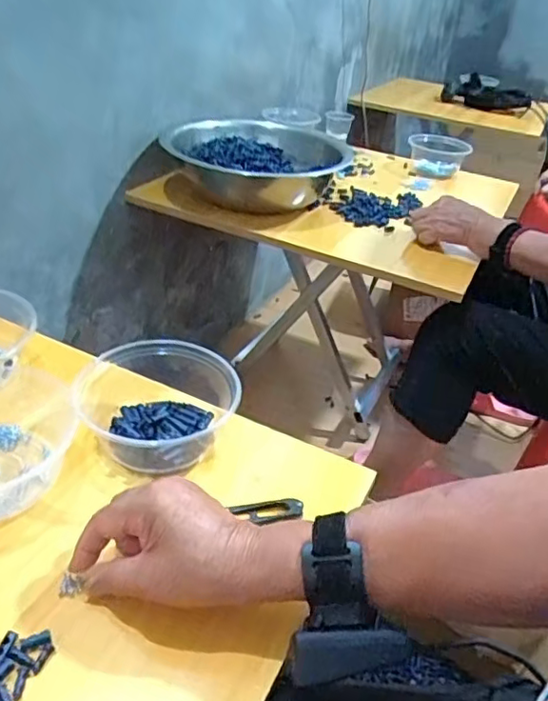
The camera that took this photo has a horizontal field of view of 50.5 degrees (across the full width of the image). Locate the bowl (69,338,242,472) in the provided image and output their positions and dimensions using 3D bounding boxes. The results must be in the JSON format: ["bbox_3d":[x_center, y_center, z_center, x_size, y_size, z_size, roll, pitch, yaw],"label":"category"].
[{"bbox_3d":[-0.101,0.044,0.516,0.126,0.063,0.145,-20,42,-33],"label":"bowl"}]

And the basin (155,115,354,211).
[{"bbox_3d":[-0.030,-0.306,0.986,0.304,0.105,0.260,2,34,-4],"label":"basin"}]

